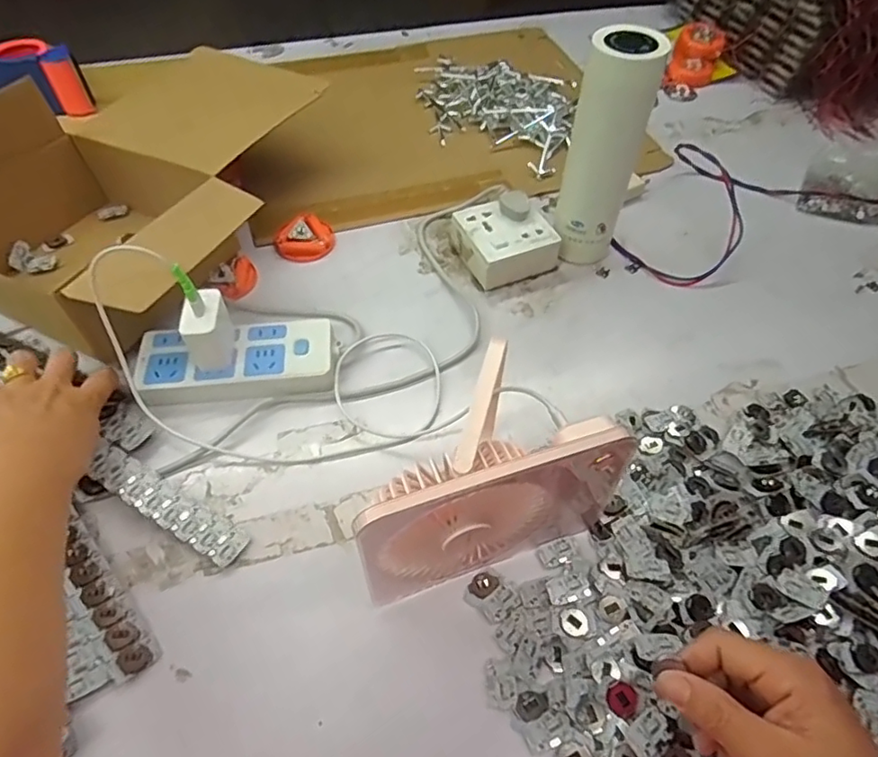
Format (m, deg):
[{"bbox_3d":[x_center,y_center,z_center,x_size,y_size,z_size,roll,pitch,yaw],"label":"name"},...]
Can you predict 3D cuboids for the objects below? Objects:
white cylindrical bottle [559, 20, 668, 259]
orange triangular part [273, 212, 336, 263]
[{"bbox_3d":[0.156,-0.210,0.550,0.062,0.219,0.049,8,52,6],"label":"white cylindrical bottle"},{"bbox_3d":[-0.148,-0.160,0.639,0.061,0.016,0.064,6,52,4],"label":"orange triangular part"}]

